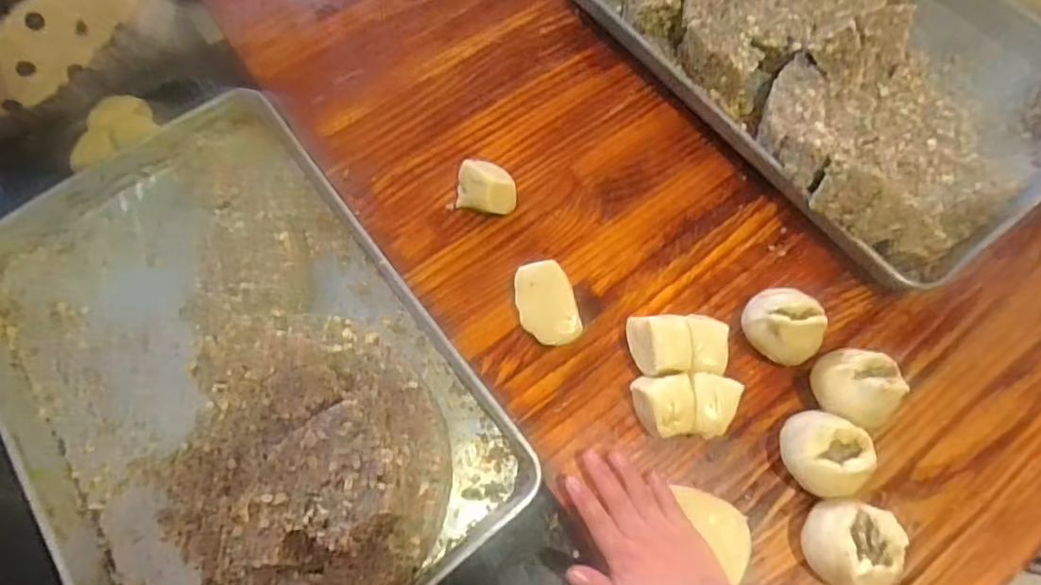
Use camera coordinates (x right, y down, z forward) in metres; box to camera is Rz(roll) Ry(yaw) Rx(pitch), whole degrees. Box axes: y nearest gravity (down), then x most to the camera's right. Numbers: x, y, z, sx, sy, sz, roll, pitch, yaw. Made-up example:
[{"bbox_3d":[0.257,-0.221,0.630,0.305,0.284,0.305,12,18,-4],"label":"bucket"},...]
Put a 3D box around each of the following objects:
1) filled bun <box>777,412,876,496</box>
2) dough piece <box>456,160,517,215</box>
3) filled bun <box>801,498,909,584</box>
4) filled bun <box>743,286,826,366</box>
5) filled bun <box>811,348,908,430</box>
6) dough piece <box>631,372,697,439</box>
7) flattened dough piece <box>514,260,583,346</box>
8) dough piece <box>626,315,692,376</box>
[{"bbox_3d":[0.277,0.146,0.504,0.066,0.059,0.072,-12,69,-3],"label":"filled bun"},{"bbox_3d":[-0.039,-0.116,0.619,0.066,0.046,0.051,19,71,9],"label":"dough piece"},{"bbox_3d":[0.283,0.218,0.477,0.065,0.060,0.070,-2,69,1],"label":"filled bun"},{"bbox_3d":[0.258,0.034,0.548,0.061,0.061,0.074,-35,72,-11],"label":"filled bun"},{"bbox_3d":[0.313,0.090,0.522,0.064,0.065,0.066,-1,69,2],"label":"filled bun"},{"bbox_3d":[0.136,0.110,0.527,0.052,0.056,0.056,-2,69,1],"label":"dough piece"},{"bbox_3d":[0.027,0.013,0.581,0.058,0.029,0.087,-14,69,-3],"label":"flattened dough piece"},{"bbox_3d":[0.135,0.056,0.547,0.060,0.054,0.058,0,69,2],"label":"dough piece"}]

